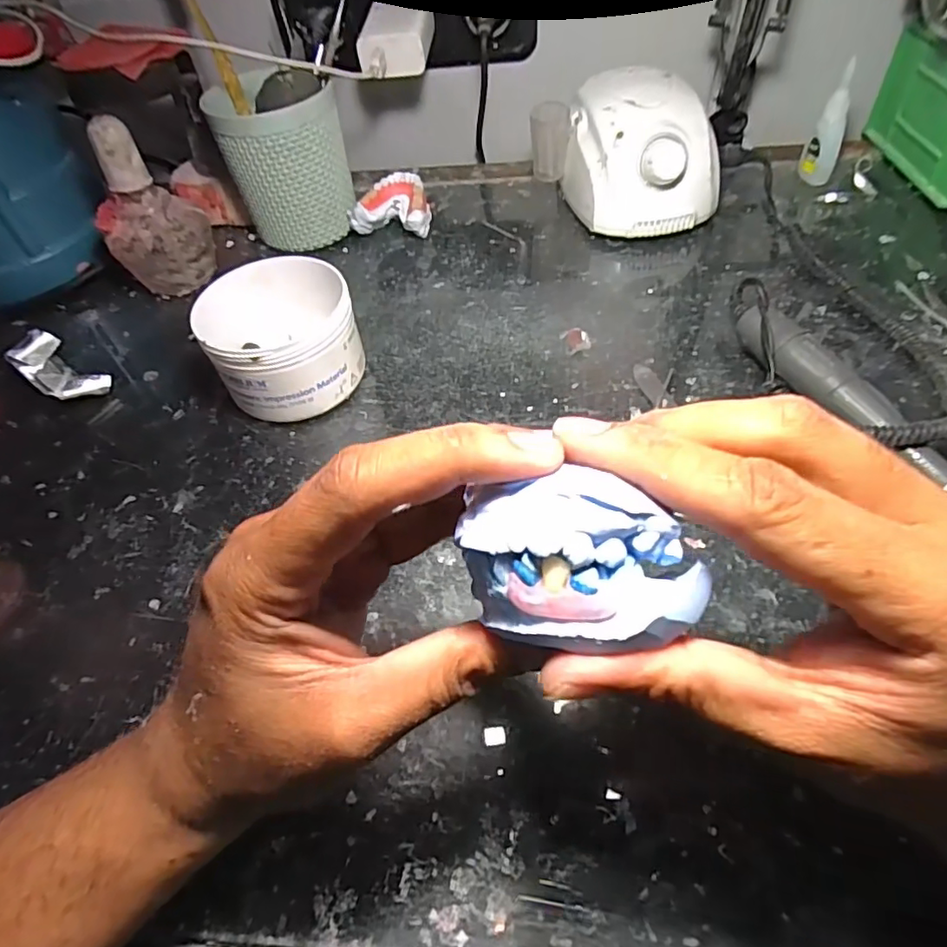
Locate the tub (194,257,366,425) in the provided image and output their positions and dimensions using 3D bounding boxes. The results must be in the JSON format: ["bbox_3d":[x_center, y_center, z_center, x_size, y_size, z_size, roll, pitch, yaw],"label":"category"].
[{"bbox_3d":[-0.121,-0.084,0.367,0.084,0.067,0.089,-3,52,4],"label":"tub"}]

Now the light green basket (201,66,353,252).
[{"bbox_3d":[-0.151,-0.247,0.472,0.093,0.112,0.087,-23,53,-12],"label":"light green basket"}]

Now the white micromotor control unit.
[{"bbox_3d":[0.128,-0.251,0.466,0.096,0.080,0.129,-12,52,-3],"label":"white micromotor control unit"}]

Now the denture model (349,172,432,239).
[{"bbox_3d":[-0.065,-0.223,0.494,0.062,0.035,0.055,8,54,13],"label":"denture model"}]

